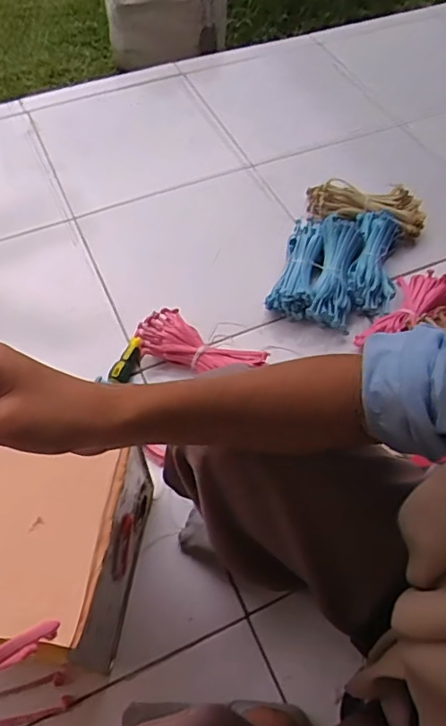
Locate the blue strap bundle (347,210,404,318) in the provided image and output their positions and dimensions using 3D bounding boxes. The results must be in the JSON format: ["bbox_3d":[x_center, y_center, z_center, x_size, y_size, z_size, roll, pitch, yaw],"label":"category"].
[{"bbox_3d":[0.273,-0.187,0.977,0.087,0.058,0.211,14,58,8],"label":"blue strap bundle"}]

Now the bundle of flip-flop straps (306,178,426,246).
[{"bbox_3d":[0.274,-0.298,1.058,0.227,0.060,0.085,12,58,7],"label":"bundle of flip-flop straps"}]

